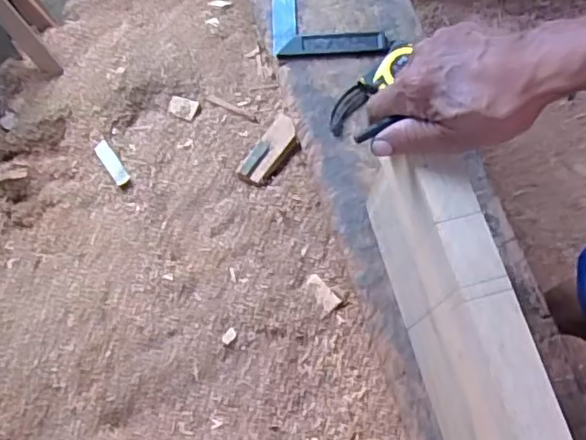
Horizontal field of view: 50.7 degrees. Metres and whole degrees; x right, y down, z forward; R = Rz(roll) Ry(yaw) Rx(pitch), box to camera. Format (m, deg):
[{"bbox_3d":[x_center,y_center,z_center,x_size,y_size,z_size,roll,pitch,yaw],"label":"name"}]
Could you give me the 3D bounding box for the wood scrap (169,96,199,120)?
[{"bbox_3d":[-0.182,-0.184,1.023,0.050,0.013,0.038,16,74,5],"label":"wood scrap"}]

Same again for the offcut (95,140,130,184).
[{"bbox_3d":[-0.276,-0.088,0.940,0.023,0.006,0.102,-35,56,-10],"label":"offcut"}]

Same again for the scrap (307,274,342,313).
[{"bbox_3d":[0.038,0.092,0.796,0.025,0.007,0.051,-33,76,-9],"label":"scrap"}]

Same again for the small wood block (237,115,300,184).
[{"bbox_3d":[-0.031,-0.100,0.894,0.053,0.021,0.114,34,76,10],"label":"small wood block"}]

